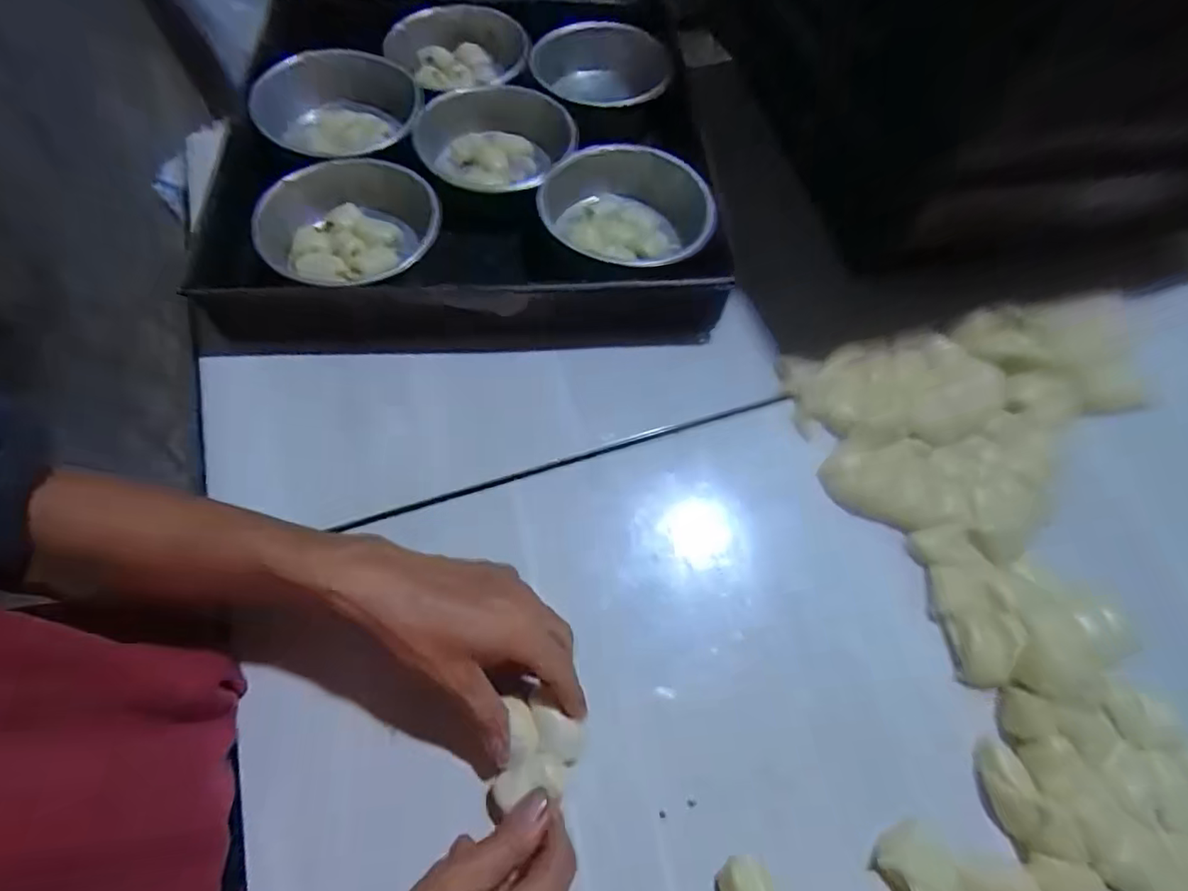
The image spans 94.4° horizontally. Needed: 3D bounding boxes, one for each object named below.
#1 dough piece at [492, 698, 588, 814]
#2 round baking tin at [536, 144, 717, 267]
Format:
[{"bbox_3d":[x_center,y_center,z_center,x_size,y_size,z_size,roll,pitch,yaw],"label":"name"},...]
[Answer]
[{"bbox_3d":[-0.032,0.192,0.340,0.051,0.019,0.057,6,63,1],"label":"dough piece"},{"bbox_3d":[0.029,-0.220,0.530,0.155,0.050,0.158,1,63,-2],"label":"round baking tin"}]

